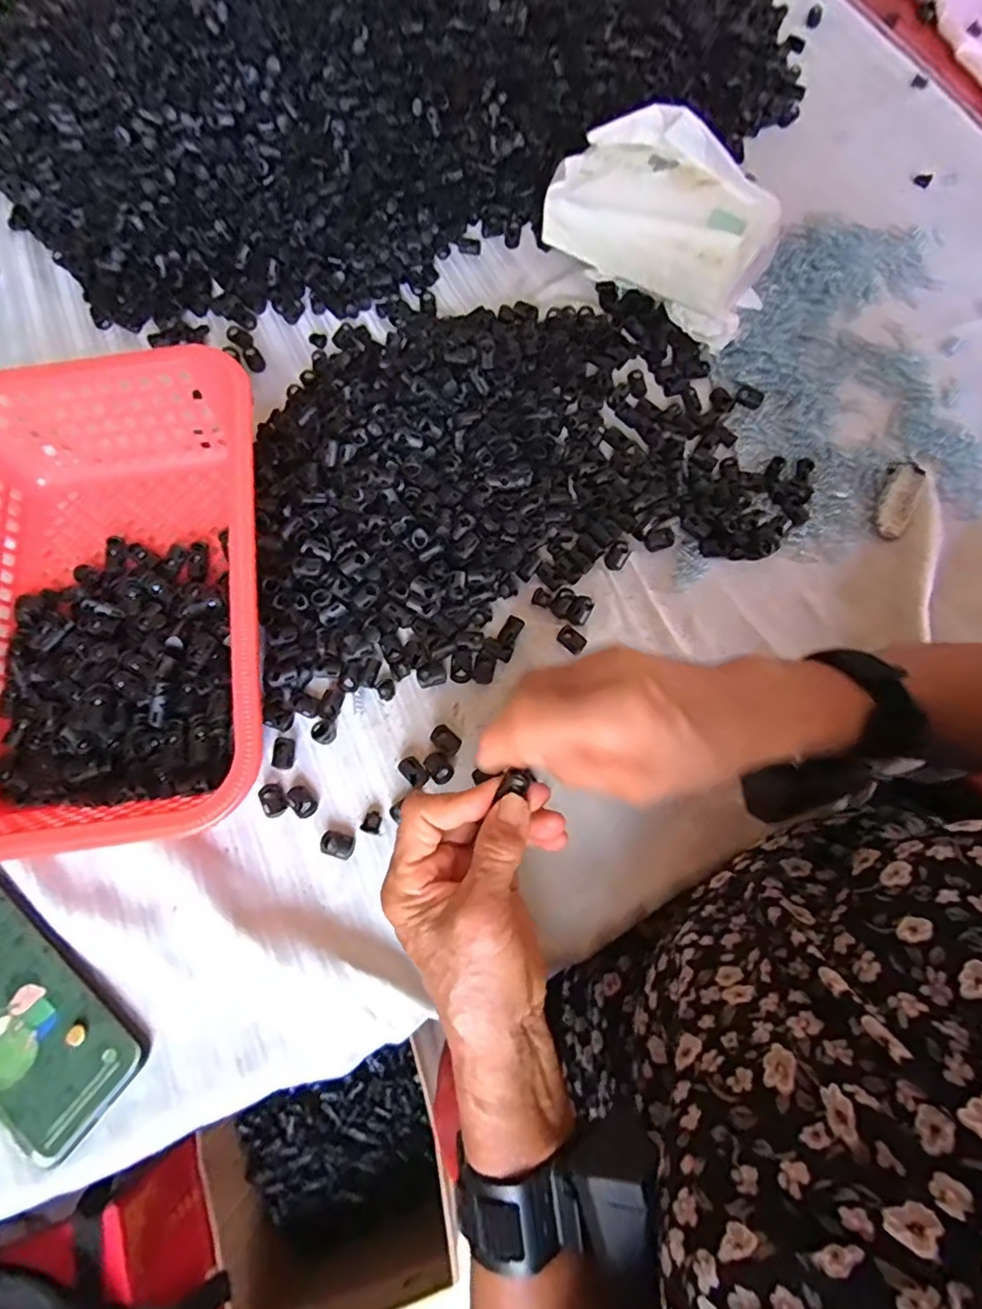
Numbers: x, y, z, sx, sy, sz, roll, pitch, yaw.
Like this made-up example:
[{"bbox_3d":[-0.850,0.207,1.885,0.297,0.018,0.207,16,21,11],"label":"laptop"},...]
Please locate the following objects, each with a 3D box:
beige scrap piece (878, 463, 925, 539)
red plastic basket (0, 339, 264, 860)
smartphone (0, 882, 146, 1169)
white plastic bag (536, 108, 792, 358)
[{"bbox_3d":[0.302,-0.114,0.437,0.023,0.009,0.062,25,74,7],"label":"beige scrap piece"},{"bbox_3d":[-0.247,-0.032,0.375,0.212,0.082,0.295,-7,73,-2],"label":"red plastic basket"},{"bbox_3d":[-0.279,0.205,0.343,0.161,0.010,0.074,40,77,11],"label":"smartphone"},{"bbox_3d":[0.133,-0.334,0.460,0.179,0.099,0.072,37,76,10],"label":"white plastic bag"}]

